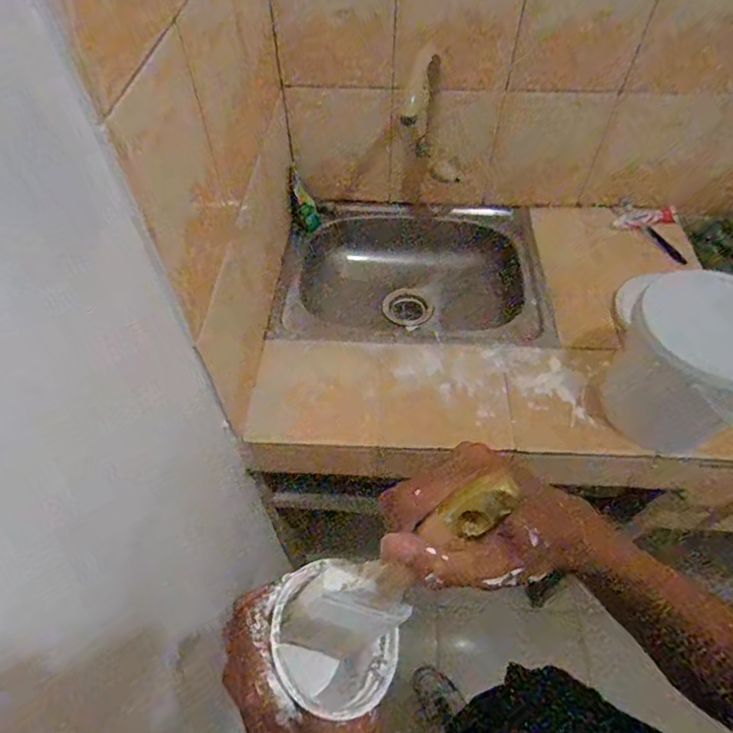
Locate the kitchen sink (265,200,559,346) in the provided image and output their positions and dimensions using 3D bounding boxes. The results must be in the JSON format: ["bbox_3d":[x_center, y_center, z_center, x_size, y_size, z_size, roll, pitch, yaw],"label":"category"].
[{"bbox_3d":[0.091,-0.147,1.012,0.486,0.165,0.372,8,53,3],"label":"kitchen sink"}]

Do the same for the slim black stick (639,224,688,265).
[{"bbox_3d":[0.571,-0.235,0.982,0.011,0.014,0.107,-37,79,-23],"label":"slim black stick"}]

